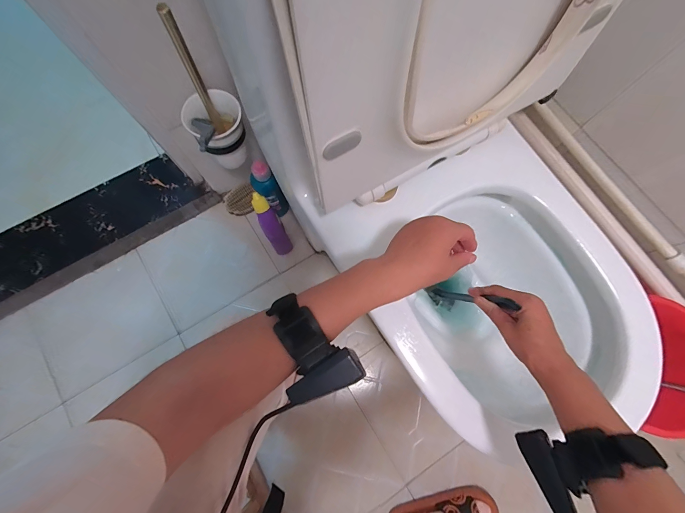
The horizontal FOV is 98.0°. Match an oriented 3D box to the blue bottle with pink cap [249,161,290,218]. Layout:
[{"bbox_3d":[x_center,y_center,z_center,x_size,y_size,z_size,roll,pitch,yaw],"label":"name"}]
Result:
[{"bbox_3d":[-0.179,-0.159,0.754,0.055,0.235,0.049,-33,79,-9],"label":"blue bottle with pink cap"}]

